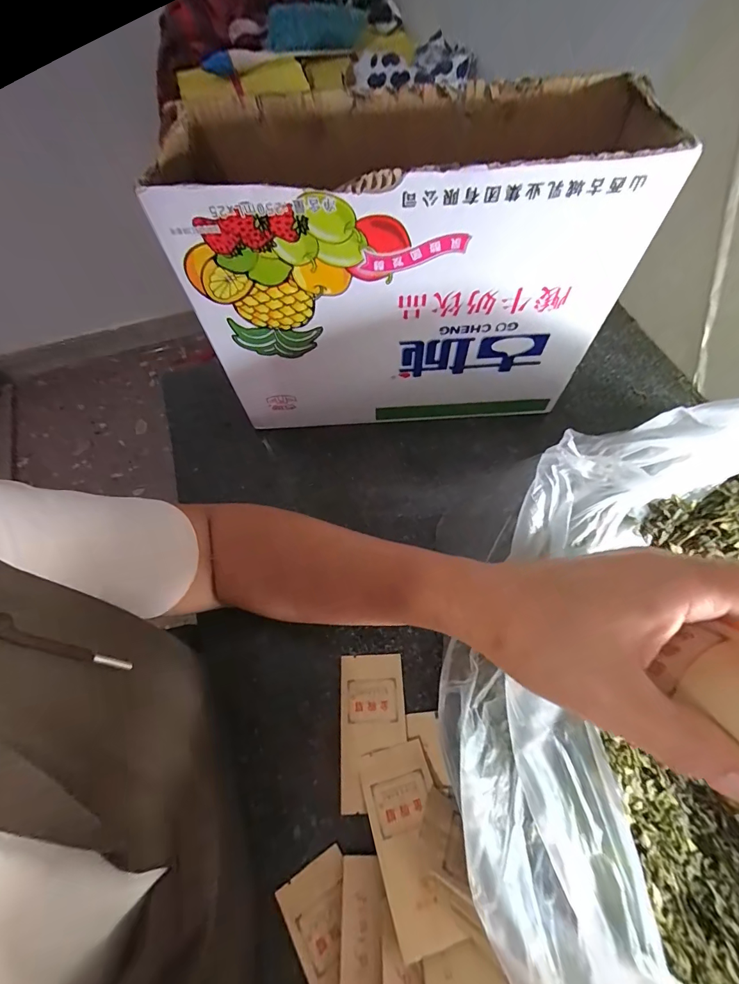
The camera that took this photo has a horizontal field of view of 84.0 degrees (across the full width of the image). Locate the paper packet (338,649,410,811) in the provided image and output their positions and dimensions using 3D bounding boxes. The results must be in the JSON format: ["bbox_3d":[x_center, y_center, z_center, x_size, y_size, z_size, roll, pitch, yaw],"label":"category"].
[{"bbox_3d":[0.003,0.189,0.331,0.052,0.004,0.107,-1,55,-2],"label":"paper packet"}]

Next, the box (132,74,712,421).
[{"bbox_3d":[0.027,-0.198,0.382,0.337,0.258,0.144,-3,63,1],"label":"box"}]

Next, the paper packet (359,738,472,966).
[{"bbox_3d":[0.029,0.239,0.285,0.051,0.005,0.108,-8,45,-14],"label":"paper packet"}]

